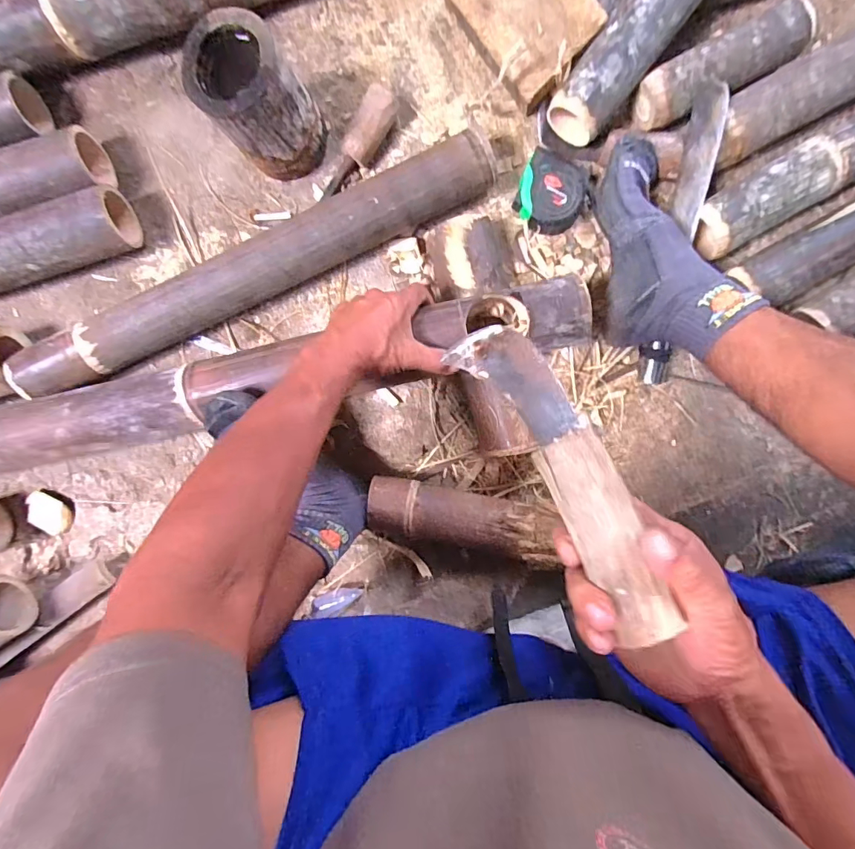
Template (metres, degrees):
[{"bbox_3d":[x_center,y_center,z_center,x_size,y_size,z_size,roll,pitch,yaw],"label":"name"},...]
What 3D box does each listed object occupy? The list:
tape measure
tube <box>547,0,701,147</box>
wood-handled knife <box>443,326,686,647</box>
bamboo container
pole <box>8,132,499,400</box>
[{"bbox_3d":[0.151,-0.277,0.568,0.085,0.038,0.092,0,94,2],"label":"tape measure"},{"bbox_3d":[0.261,-0.463,0.501,0.063,0.060,0.343,38,94,-1],"label":"tube"},{"bbox_3d":[0.082,0.025,0.292,0.048,0.026,0.212,-28,72,3],"label":"wood-handled knife"},{"bbox_3d":[-0.182,-0.346,0.518,0.104,0.147,0.092,45,94,-1],"label":"bamboo container"},{"bbox_3d":[-0.195,-0.175,0.555,0.616,0.075,0.063,-24,93,3],"label":"pole"}]

